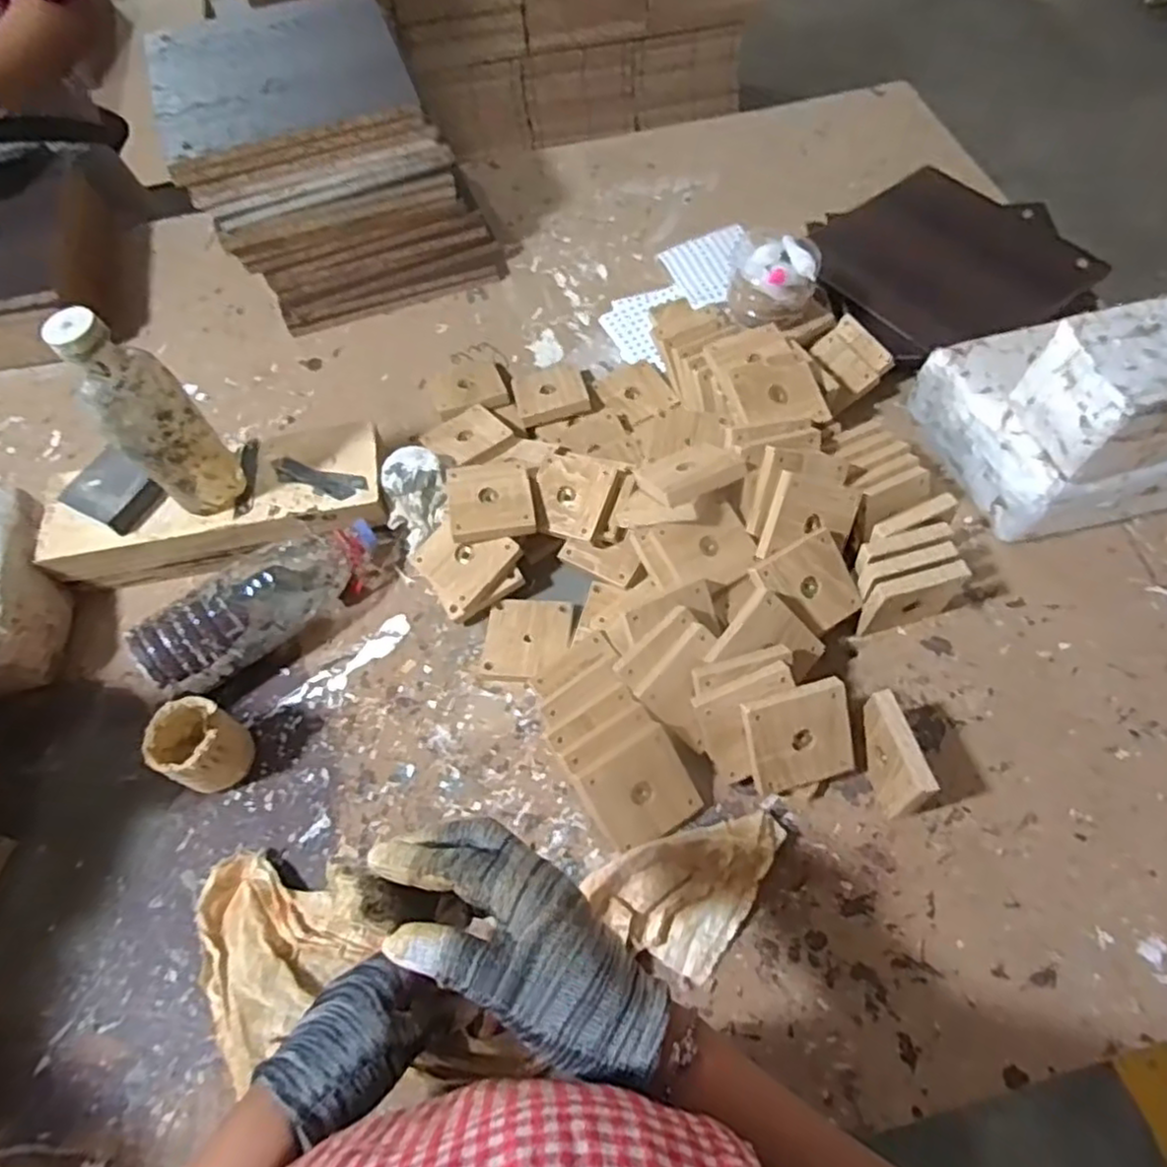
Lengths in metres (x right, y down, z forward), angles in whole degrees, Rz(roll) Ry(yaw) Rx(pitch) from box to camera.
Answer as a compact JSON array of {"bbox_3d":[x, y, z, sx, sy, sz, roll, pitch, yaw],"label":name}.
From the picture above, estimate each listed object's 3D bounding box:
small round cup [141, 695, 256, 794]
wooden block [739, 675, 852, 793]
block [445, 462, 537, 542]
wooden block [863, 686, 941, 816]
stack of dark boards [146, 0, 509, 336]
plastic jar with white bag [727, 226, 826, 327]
[{"bbox_3d":[-0.334,0.145,0.621,0.067,0.074,0.069,25,65,16],"label":"small round cup"},{"bbox_3d":[0.177,0.127,0.577,0.084,0.087,0.013,-16,20,-2],"label":"wooden block"},{"bbox_3d":[-0.093,-0.084,0.714,0.082,0.019,0.085,-11,61,-3],"label":"block"},{"bbox_3d":[0.248,0.143,0.578,0.018,0.091,0.085,-12,61,-3],"label":"wooden block"},{"bbox_3d":[-0.328,-0.552,0.913,0.327,0.248,0.322,-20,61,-8],"label":"stack of dark boards"},{"bbox_3d":[0.211,-0.333,0.786,0.078,0.086,0.073,-1,61,2],"label":"plastic jar with white bag"}]

